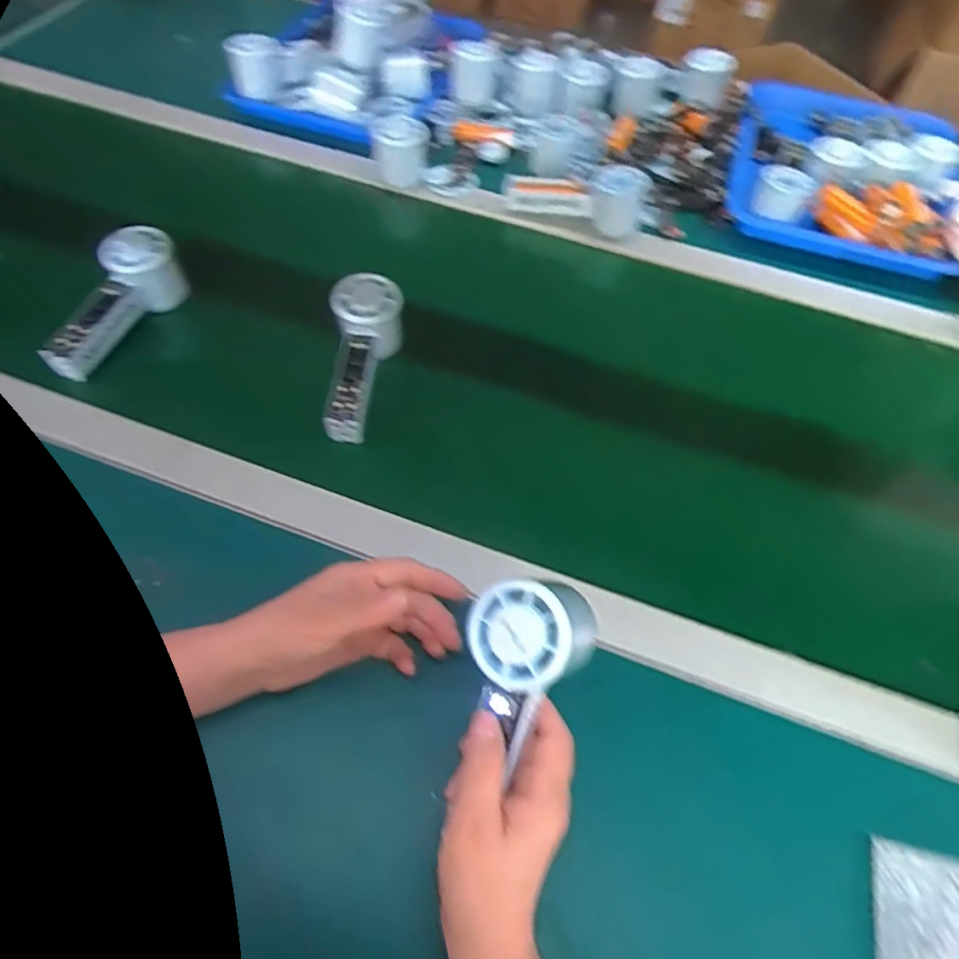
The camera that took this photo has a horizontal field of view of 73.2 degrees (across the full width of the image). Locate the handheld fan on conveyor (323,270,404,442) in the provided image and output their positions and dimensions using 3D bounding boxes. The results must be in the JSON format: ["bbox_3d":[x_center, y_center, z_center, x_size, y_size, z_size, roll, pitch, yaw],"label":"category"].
[{"bbox_3d":[-0.104,-0.107,0.567,0.057,0.066,0.154,5,57,2],"label":"handheld fan on conveyor"}]

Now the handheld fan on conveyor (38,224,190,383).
[{"bbox_3d":[-0.329,-0.155,0.590,0.051,0.066,0.153,25,76,15],"label":"handheld fan on conveyor"}]

